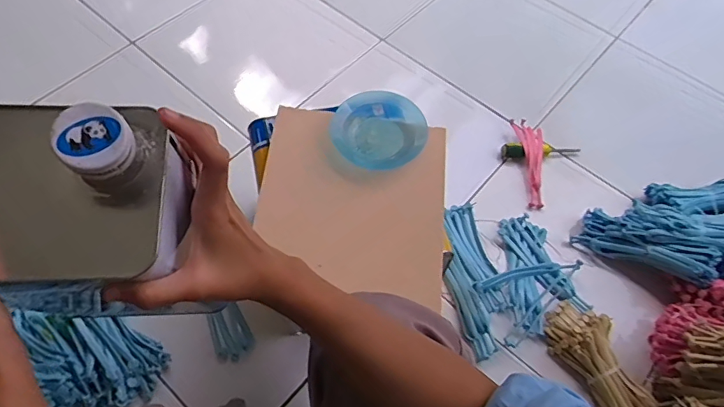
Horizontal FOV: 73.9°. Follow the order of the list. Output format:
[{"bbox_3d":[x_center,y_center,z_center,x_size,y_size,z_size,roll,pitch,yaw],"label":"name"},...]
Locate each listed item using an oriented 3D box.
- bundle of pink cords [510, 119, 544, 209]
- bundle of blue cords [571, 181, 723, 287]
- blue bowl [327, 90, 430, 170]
[{"bbox_3d":[0.339,-0.084,0.955,0.063,0.027,0.198,-3,61,-4],"label":"bundle of pink cords"},{"bbox_3d":[0.582,0.044,0.818,0.380,0.091,0.194,-7,61,-7],"label":"bundle of blue cords"},{"bbox_3d":[0.028,-0.106,0.670,0.127,0.053,0.137,1,61,-2],"label":"blue bowl"}]

